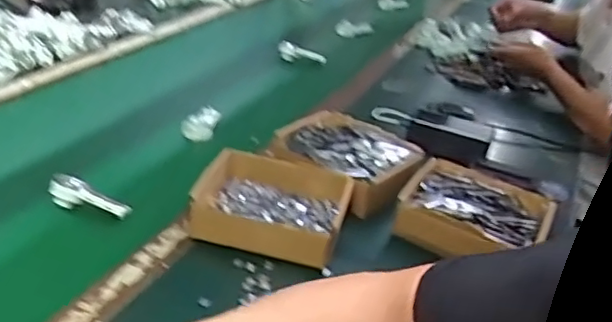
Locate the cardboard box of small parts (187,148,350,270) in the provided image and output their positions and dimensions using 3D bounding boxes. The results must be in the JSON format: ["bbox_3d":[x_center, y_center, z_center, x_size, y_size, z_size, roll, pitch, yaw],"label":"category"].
[{"bbox_3d":[-0.040,0.055,0.742,0.176,0.055,0.140,10,29,5],"label":"cardboard box of small parts"}]

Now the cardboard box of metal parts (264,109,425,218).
[{"bbox_3d":[0.055,-0.001,0.859,0.192,0.054,0.179,22,32,25],"label":"cardboard box of metal parts"}]

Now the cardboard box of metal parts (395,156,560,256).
[{"bbox_3d":[0.213,0.074,0.788,0.176,0.060,0.162,18,30,18],"label":"cardboard box of metal parts"}]

